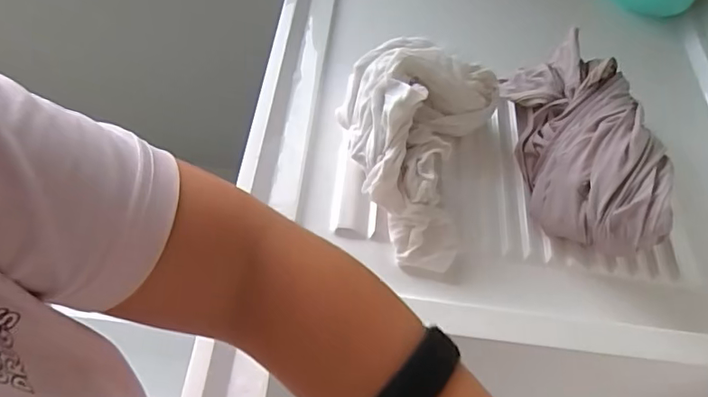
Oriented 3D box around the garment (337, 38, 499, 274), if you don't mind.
[{"bbox_3d":[0.049,-0.054,0.515,0.144,0.093,0.207,17,59,7],"label":"garment"}]

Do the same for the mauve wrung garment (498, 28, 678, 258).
[{"bbox_3d":[0.231,-0.054,0.541,0.104,0.088,0.236,-3,59,-6],"label":"mauve wrung garment"}]

